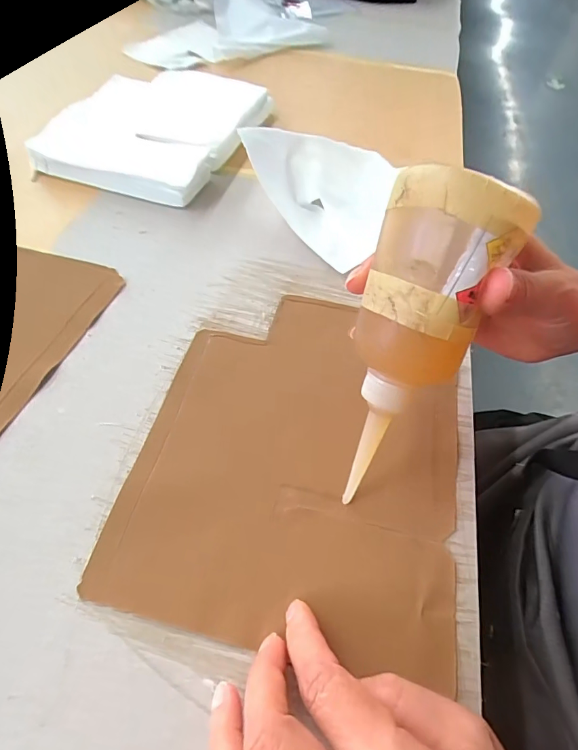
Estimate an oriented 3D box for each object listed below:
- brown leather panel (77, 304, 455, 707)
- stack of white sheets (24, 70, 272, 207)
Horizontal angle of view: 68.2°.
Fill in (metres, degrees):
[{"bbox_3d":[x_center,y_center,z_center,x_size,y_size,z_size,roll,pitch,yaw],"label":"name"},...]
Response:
[{"bbox_3d":[0.010,0.039,0.277,0.192,0.010,0.232,12,55,5],"label":"brown leather panel"},{"bbox_3d":[-0.149,-0.275,0.473,0.190,0.035,0.219,19,56,10],"label":"stack of white sheets"}]

